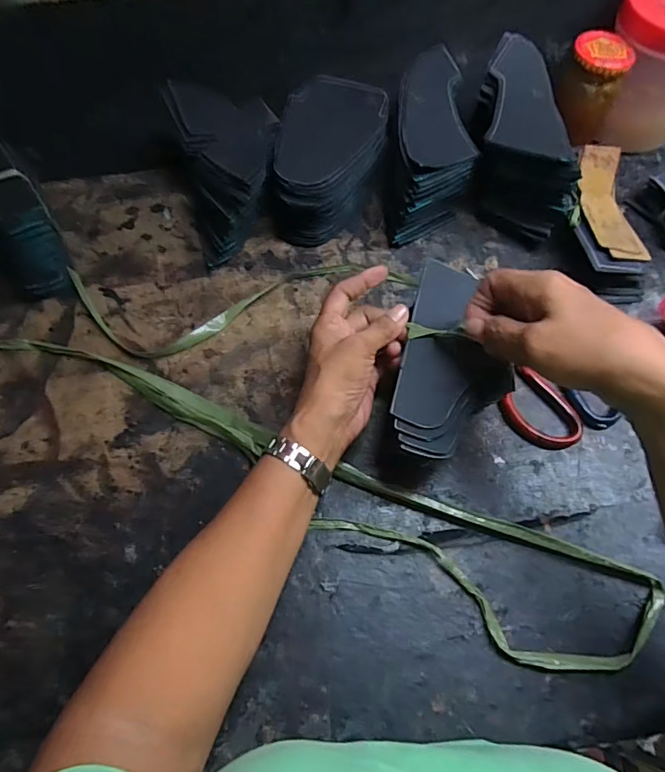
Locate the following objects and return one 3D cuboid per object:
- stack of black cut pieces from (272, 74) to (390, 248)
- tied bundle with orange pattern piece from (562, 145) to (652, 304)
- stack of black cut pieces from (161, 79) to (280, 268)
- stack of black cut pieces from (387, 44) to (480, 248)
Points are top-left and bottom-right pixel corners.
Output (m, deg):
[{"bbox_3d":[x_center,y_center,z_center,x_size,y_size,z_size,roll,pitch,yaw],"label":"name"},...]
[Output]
[{"bbox_3d":[-0.001,-0.234,0.510,0.101,0.076,0.169,9,65,6],"label":"stack of black cut pieces"},{"bbox_3d":[0.268,-0.164,0.488,0.069,0.050,0.163,-4,64,0],"label":"tied bundle with orange pattern piece"},{"bbox_3d":[-0.105,-0.230,0.508,0.100,0.088,0.180,-14,65,-5],"label":"stack of black cut pieces"},{"bbox_3d":[0.103,-0.253,0.512,0.083,0.094,0.206,5,64,4],"label":"stack of black cut pieces"}]

